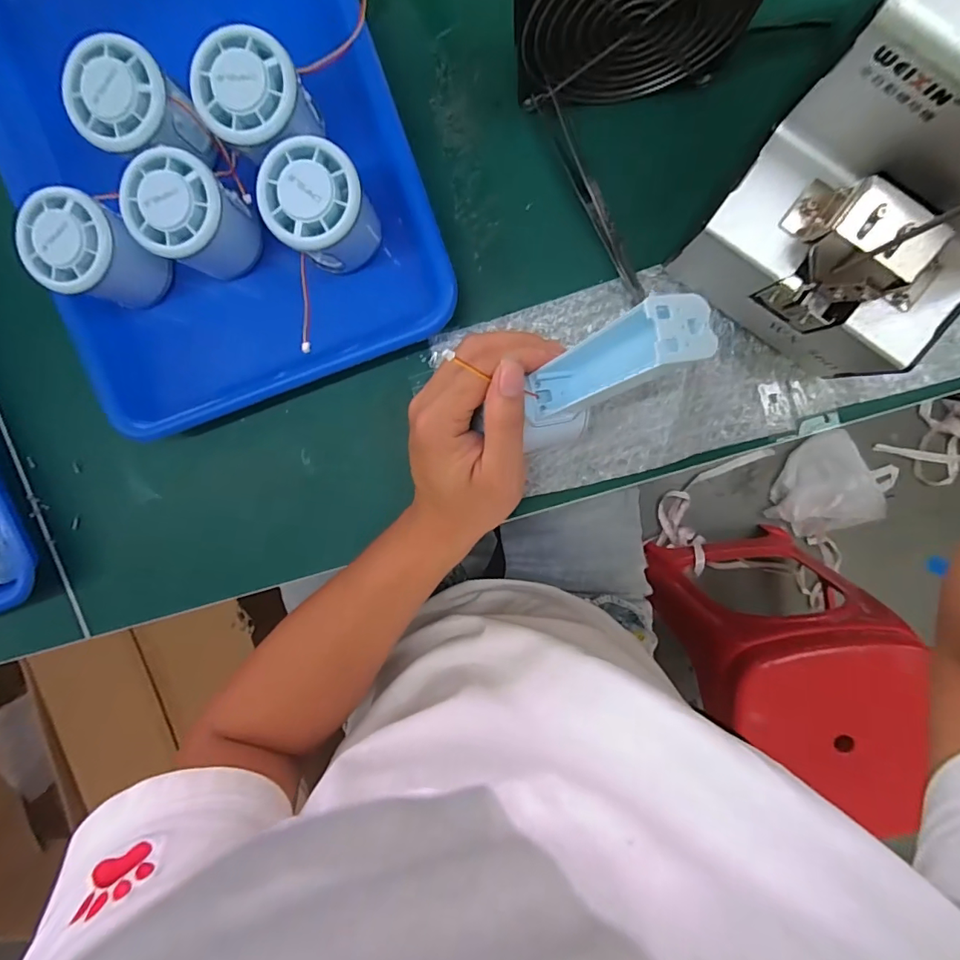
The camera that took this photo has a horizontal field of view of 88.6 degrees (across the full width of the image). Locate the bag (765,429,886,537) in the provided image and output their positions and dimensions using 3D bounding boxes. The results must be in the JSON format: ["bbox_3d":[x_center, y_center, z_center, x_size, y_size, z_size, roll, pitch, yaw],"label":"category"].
[{"bbox_3d":[0.689,0.012,0.996,0.193,0.044,0.198,-10,96,6],"label":"bag"}]

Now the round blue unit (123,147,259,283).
[{"bbox_3d":[-0.171,-0.158,0.303,0.059,0.056,0.054,1,97,5],"label":"round blue unit"}]

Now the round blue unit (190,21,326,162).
[{"bbox_3d":[-0.126,-0.215,0.287,0.056,0.047,0.060,1,97,5],"label":"round blue unit"}]

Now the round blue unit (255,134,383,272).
[{"bbox_3d":[-0.092,-0.159,0.294,0.055,0.054,0.053,1,97,5],"label":"round blue unit"}]

